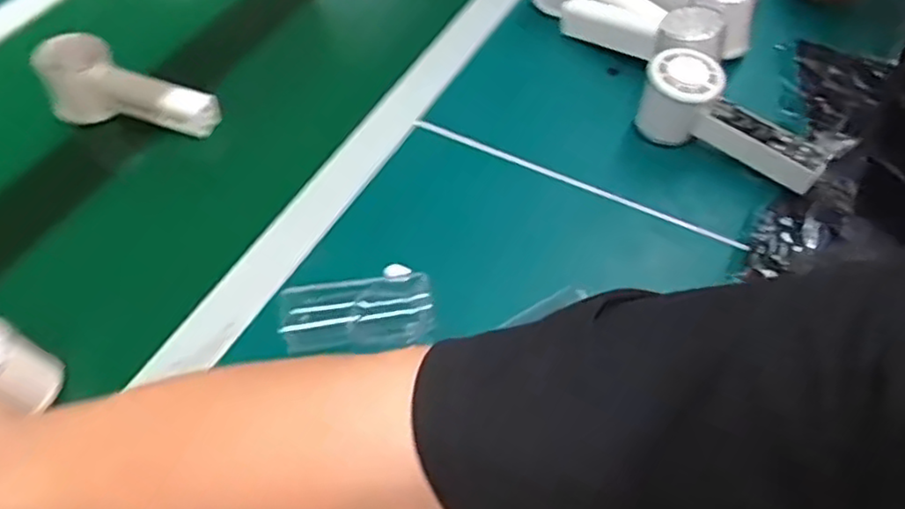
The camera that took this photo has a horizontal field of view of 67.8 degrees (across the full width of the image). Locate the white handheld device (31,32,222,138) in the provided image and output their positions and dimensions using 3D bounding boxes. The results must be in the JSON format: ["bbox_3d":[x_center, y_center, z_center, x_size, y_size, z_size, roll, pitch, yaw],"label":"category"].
[{"bbox_3d":[-0.277,-0.140,0.586,0.146,0.056,0.054,18,55,-6],"label":"white handheld device"}]

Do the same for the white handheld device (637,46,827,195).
[{"bbox_3d":[0.218,-0.104,0.543,0.146,0.074,0.049,34,61,7],"label":"white handheld device"}]

